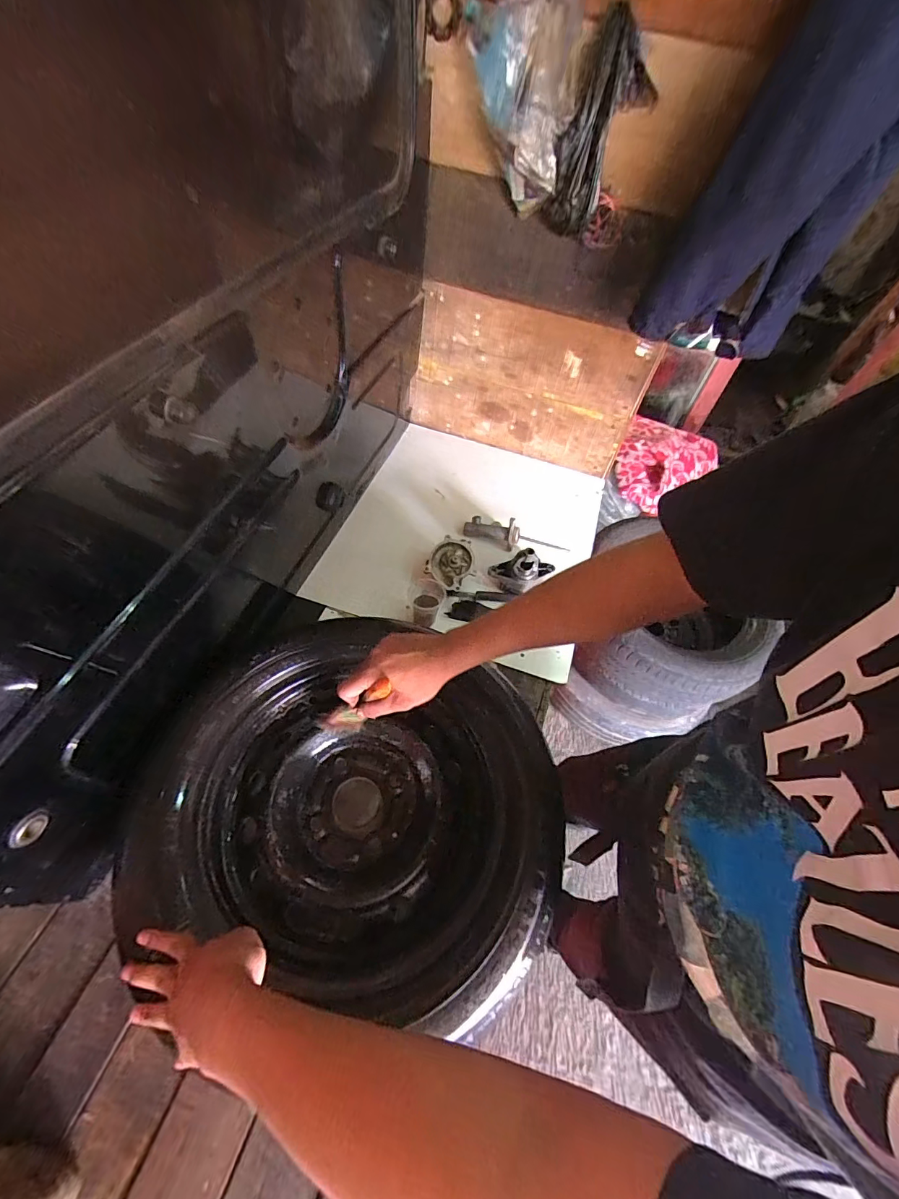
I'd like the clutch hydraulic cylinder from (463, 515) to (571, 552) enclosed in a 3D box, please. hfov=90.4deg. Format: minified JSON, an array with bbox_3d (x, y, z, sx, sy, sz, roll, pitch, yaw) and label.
[{"bbox_3d":[0.143,-0.143,1.016,0.226,0.078,0.057,20,56,9],"label":"clutch hydraulic cylinder"}]

